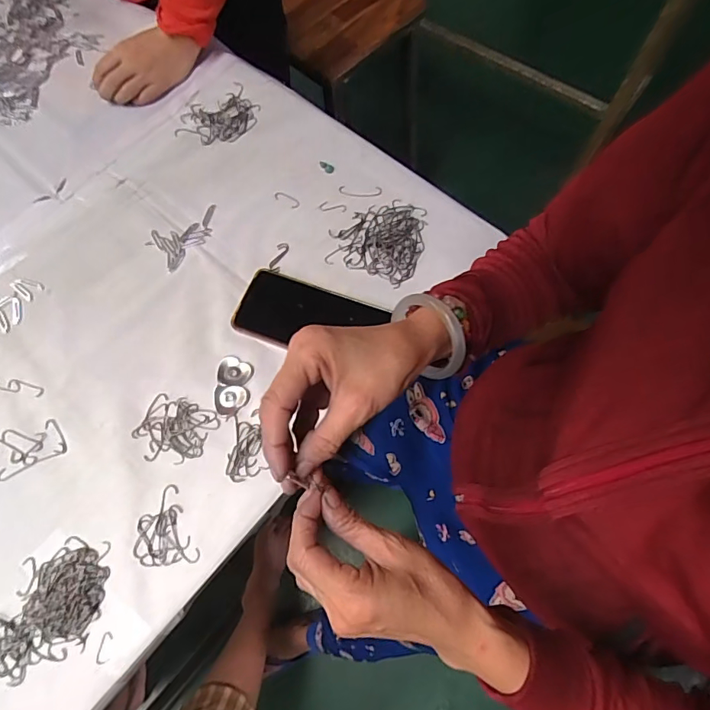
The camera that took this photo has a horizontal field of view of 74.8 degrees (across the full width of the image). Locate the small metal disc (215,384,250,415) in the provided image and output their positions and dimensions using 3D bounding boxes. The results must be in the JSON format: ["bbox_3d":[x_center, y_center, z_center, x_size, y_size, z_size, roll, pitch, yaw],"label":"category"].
[{"bbox_3d":[-0.128,0.046,0.481,0.034,0.007,0.030,-7,70,-1],"label":"small metal disc"}]

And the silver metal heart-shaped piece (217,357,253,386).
[{"bbox_3d":[-0.129,0.019,0.488,0.037,0.010,0.032,27,73,10],"label":"silver metal heart-shaped piece"}]

